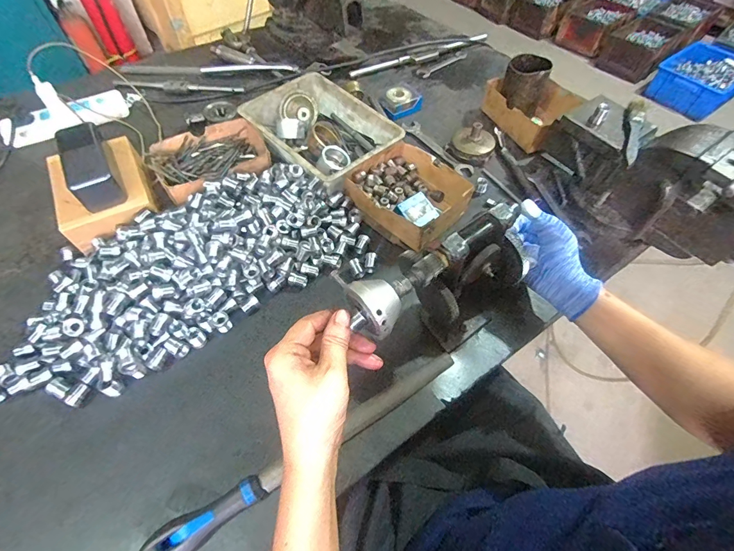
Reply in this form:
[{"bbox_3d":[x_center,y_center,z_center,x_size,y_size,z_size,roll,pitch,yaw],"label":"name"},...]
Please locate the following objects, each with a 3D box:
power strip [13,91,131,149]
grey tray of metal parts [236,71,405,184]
[{"bbox_3d":[-0.554,-0.292,0.691,0.205,0.036,0.076,-29,61,-18],"label":"power strip"},{"bbox_3d":[-0.081,-0.247,0.639,0.170,0.055,0.240,-38,65,-23],"label":"grey tray of metal parts"}]

